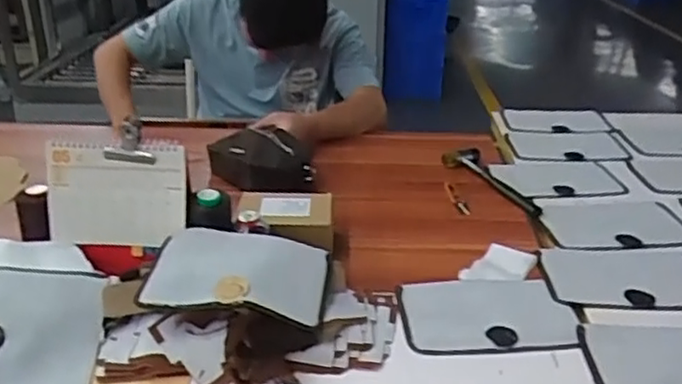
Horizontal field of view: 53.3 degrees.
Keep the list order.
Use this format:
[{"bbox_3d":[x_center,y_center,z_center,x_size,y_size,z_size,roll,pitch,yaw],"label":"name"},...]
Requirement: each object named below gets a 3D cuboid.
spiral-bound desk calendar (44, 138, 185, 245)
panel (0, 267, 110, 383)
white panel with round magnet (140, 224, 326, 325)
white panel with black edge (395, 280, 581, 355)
[{"bbox_3d":[-0.283,0.003,0.861,0.169,0.132,0.011,1,14,-2],"label":"spiral-bound desk calendar"},{"bbox_3d":[-0.341,0.163,0.749,0.139,0.019,0.219,6,42,-14],"label":"panel"},{"bbox_3d":[-0.121,0.096,0.809,0.208,0.046,0.134,12,37,-6],"label":"white panel with round magnet"},{"bbox_3d":[0.179,0.149,0.844,0.205,0.008,0.140,0,25,-3],"label":"white panel with black edge"}]

